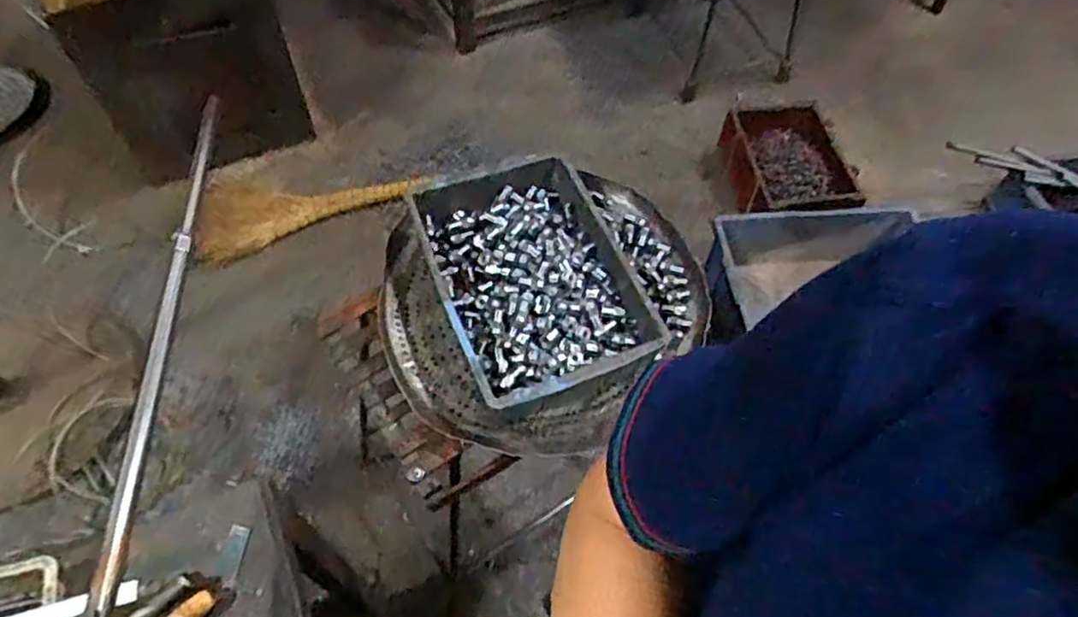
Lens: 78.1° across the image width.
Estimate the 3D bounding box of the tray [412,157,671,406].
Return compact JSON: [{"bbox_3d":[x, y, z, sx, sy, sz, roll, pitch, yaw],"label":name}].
[{"bbox_3d":[-0.007,-0.041,0.756,0.209,0.068,0.299,-20,60,-14],"label":"tray"}]

